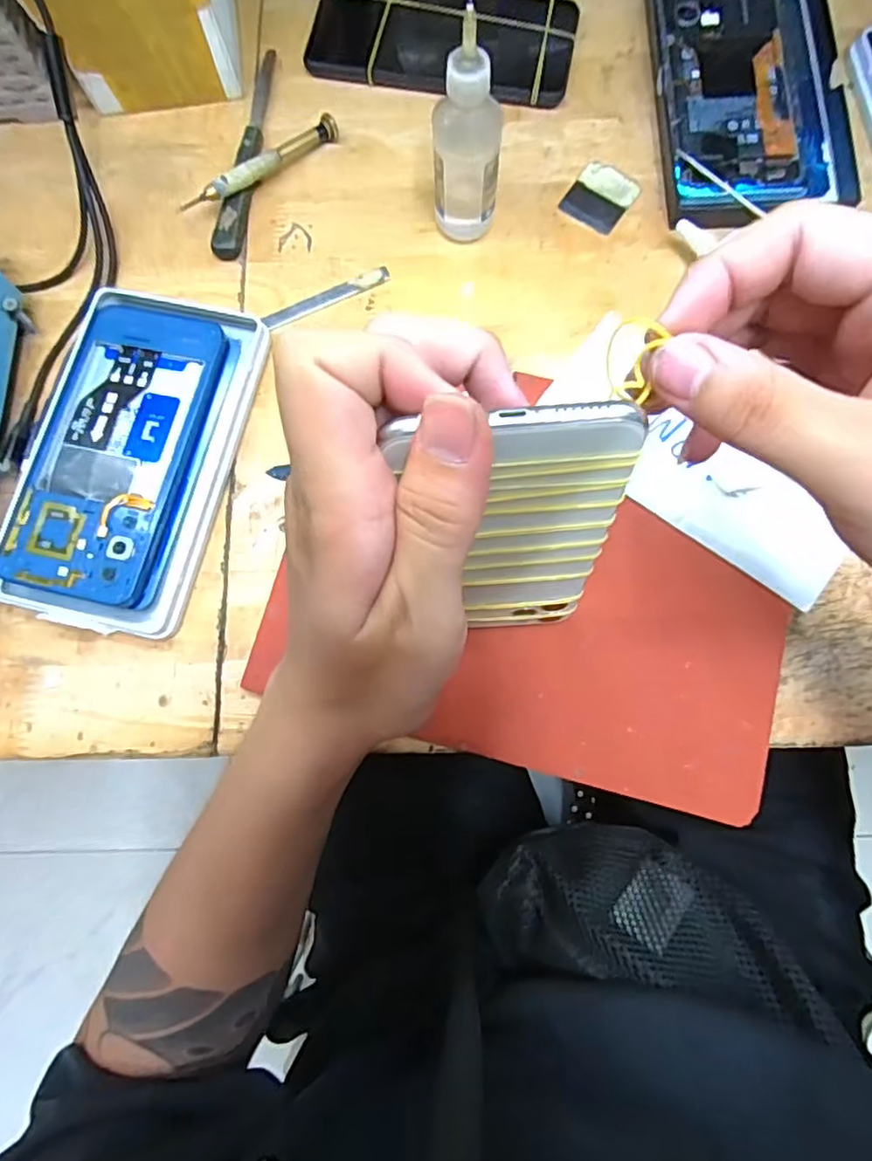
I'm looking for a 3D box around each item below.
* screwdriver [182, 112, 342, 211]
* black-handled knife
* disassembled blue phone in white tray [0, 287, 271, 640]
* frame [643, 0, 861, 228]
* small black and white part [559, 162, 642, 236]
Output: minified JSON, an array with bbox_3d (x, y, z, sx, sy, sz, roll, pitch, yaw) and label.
[{"bbox_3d":[-0.100,-0.238,0.359,0.102,0.021,0.009,-41,80,-7],"label":"screwdriver"},{"bbox_3d":[-0.111,-0.259,0.369,0.016,0.010,0.143,9,78,3],"label":"black-handled knife"},{"bbox_3d":[-0.159,-0.067,0.330,0.106,0.015,0.183,12,79,4],"label":"disassembled blue phone in white tray"},{"bbox_3d":[0.185,-0.291,0.366,0.106,0.016,0.183,-1,78,1],"label":"frame"},{"bbox_3d":[0.096,-0.225,0.362,0.035,0.004,0.041,35,81,8],"label":"small black and white part"}]

